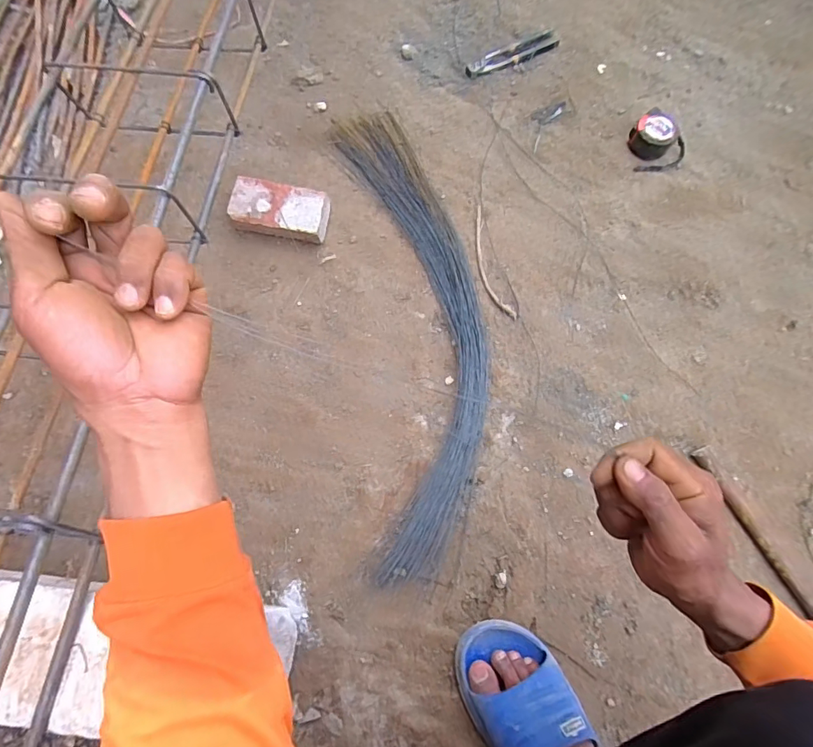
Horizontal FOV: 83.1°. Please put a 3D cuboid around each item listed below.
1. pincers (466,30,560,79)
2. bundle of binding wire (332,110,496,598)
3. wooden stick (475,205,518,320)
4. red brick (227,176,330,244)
[{"bbox_3d":[0.223,-0.682,0.978,0.216,0.018,0.050,-25,72,-10],"label":"pincers"},{"bbox_3d":[0.015,-0.125,0.722,0.195,0.033,0.807,-6,70,-4],"label":"bundle of binding wire"},{"bbox_3d":[0.134,-0.186,0.756,0.036,0.004,0.219,-11,70,-6],"label":"wooden stick"},{"bbox_3d":[-0.213,-0.273,0.774,0.154,0.046,0.077,12,70,3],"label":"red brick"}]

